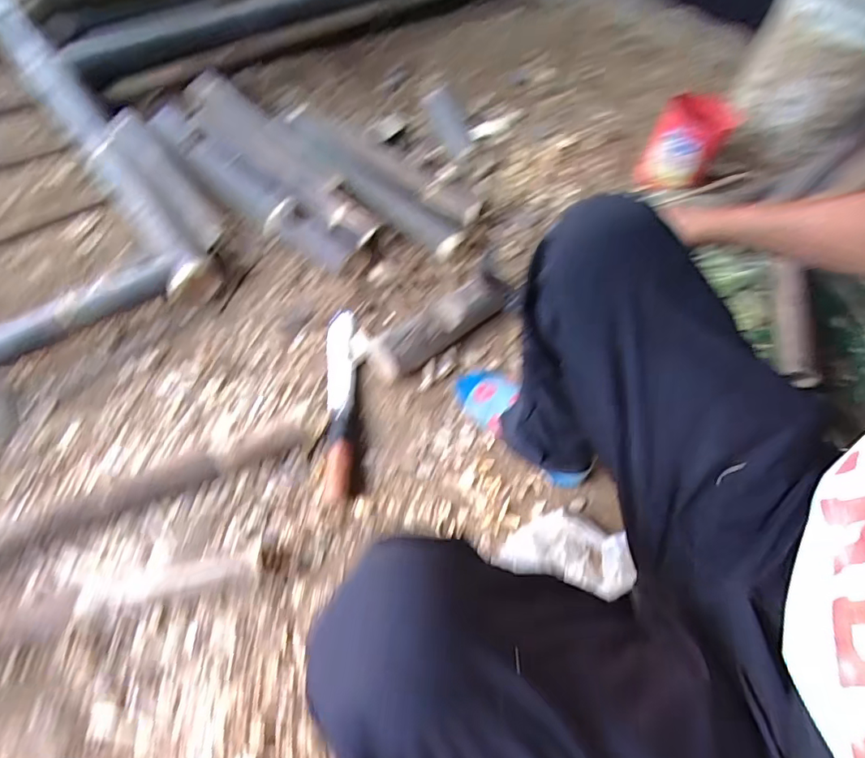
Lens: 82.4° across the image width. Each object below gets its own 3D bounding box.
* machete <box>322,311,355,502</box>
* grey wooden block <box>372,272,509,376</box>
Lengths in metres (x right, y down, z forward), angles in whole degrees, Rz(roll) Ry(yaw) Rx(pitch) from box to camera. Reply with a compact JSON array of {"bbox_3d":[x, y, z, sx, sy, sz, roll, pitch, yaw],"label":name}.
[{"bbox_3d":[-0.148,0.023,0.778,0.053,0.031,0.352,-3,59,-6],"label":"machete"},{"bbox_3d":[0.016,-0.097,0.841,0.260,0.075,0.076,-33,66,-22],"label":"grey wooden block"}]

